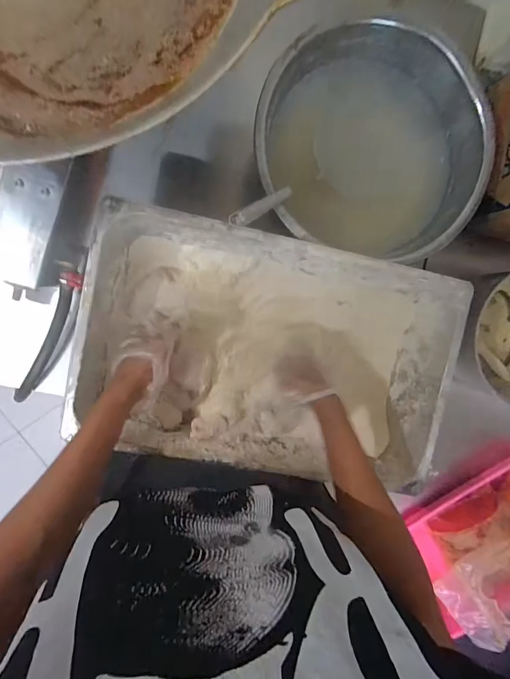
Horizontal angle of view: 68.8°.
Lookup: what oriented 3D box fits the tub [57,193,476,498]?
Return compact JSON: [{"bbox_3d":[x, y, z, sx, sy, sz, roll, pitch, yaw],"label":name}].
[{"bbox_3d":[0.020,0.017,0.584,0.517,0.159,0.315,11,94,-7],"label":"tub"}]

